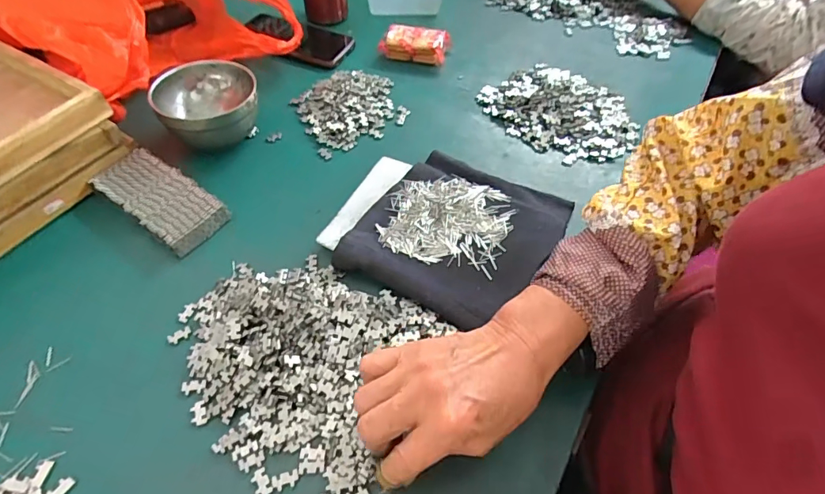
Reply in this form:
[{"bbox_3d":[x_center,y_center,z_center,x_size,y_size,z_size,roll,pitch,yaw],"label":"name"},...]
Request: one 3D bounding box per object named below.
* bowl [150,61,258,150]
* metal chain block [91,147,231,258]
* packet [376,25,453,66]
[{"bbox_3d":[-0.225,-0.156,0.514,0.103,0.055,0.098,-13,55,-12],"label":"bowl"},{"bbox_3d":[-0.253,-0.049,0.464,0.139,0.020,0.064,31,58,19],"label":"metal chain block"},{"bbox_3d":[0.003,-0.286,0.645,0.093,0.031,0.051,11,53,8],"label":"packet"}]

